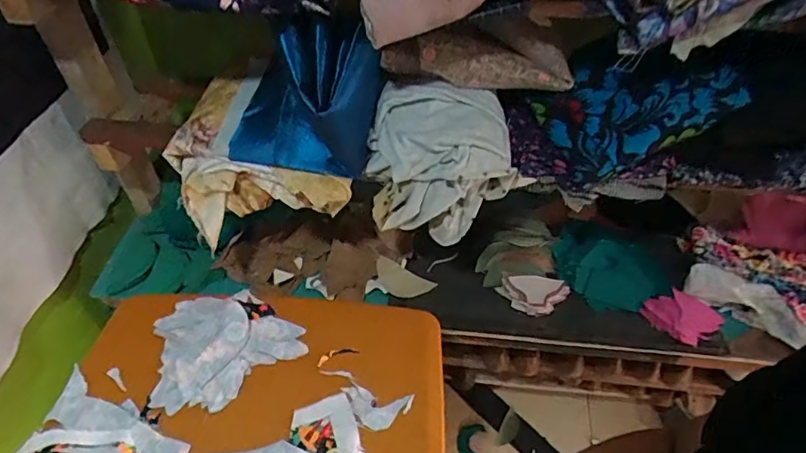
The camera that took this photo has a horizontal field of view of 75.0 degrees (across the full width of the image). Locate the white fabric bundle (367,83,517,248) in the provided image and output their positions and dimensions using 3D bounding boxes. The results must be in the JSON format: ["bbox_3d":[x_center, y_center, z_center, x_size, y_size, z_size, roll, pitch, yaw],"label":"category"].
[{"bbox_3d":[0.052,-0.089,0.709,0.188,0.159,0.132,7,46,6],"label":"white fabric bundle"}]

